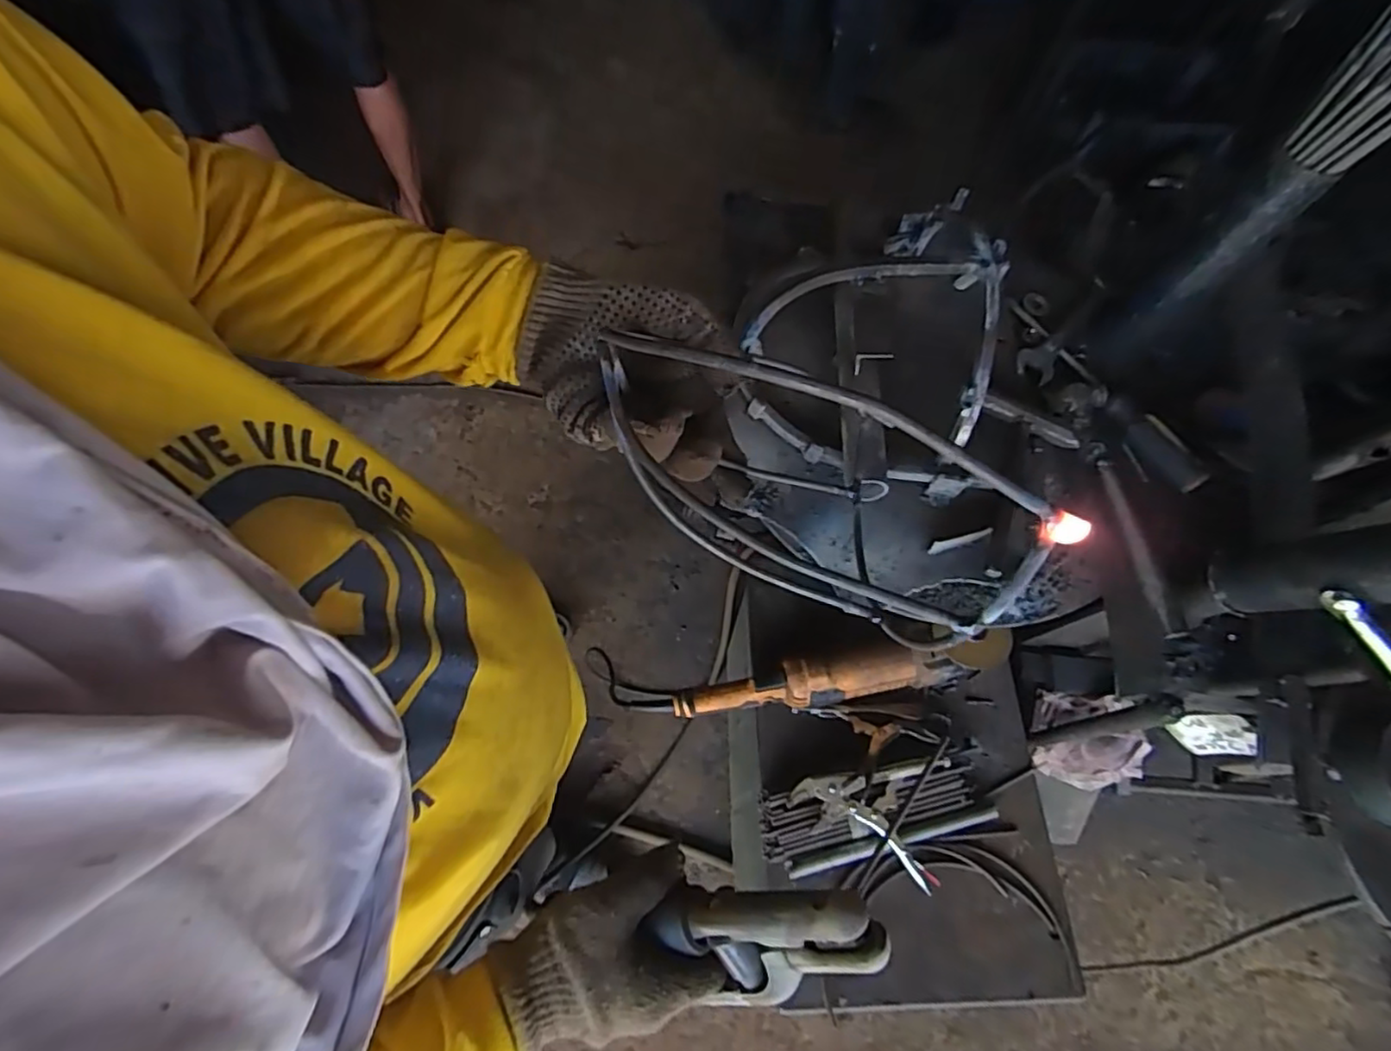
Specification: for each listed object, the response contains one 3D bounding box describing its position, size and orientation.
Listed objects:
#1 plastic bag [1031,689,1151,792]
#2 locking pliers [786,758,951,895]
[{"bbox_3d":[0.630,0.352,1.051,0.174,0.048,0.165,8,100,6],"label":"plastic bag"},{"bbox_3d":[0.187,0.307,0.715,0.167,0.025,0.129,12,68,2],"label":"locking pliers"}]

